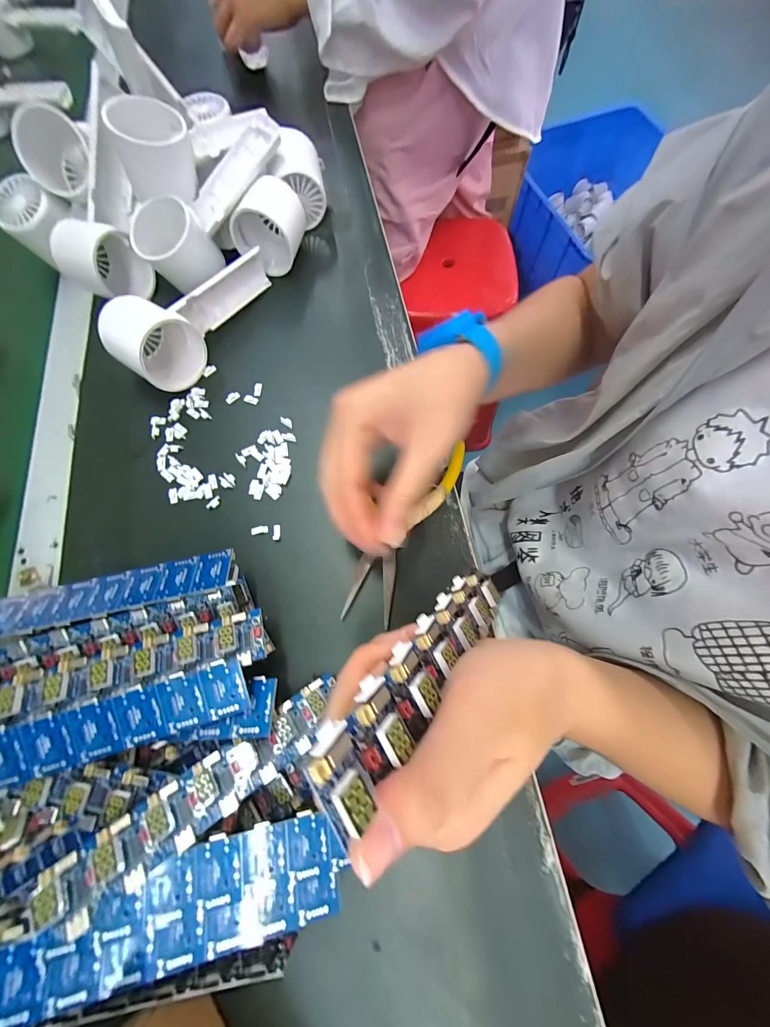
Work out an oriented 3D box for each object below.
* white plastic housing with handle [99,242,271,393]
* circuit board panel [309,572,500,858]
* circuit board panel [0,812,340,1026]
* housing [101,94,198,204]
[{"bbox_3d":[-0.172,-0.183,0.296,0.058,0.049,0.157,23,73,9],"label":"white plastic housing with handle"},{"bbox_3d":[0.020,0.060,0.143,0.026,0.011,0.136,45,34,15],"label":"circuit board panel"},{"bbox_3d":[-0.098,0.188,0.158,0.144,0.010,0.050,-3,84,-13],"label":"circuit board panel"},{"bbox_3d":[-0.194,-0.307,0.283,0.060,0.050,0.051,-20,72,-5],"label":"housing"}]

